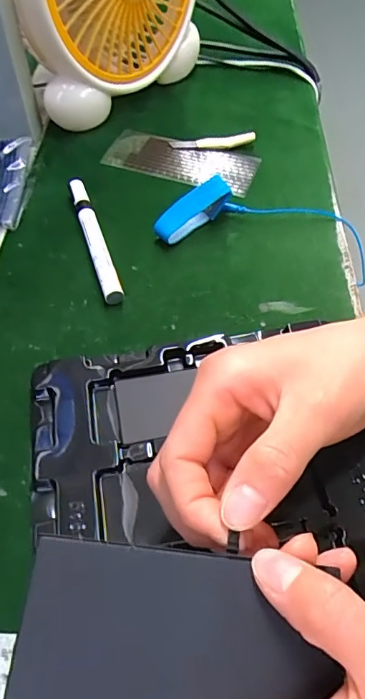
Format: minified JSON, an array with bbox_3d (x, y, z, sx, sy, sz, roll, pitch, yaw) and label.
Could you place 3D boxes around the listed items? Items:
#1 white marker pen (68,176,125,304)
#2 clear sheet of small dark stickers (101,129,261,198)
[{"bbox_3d":[-0.075,-0.096,0.398,0.015,0.016,0.136,-15,58,-12],"label":"white marker pen"},{"bbox_3d":[-0.002,-0.190,0.477,0.148,0.008,0.062,17,60,9],"label":"clear sheet of small dark stickers"}]

